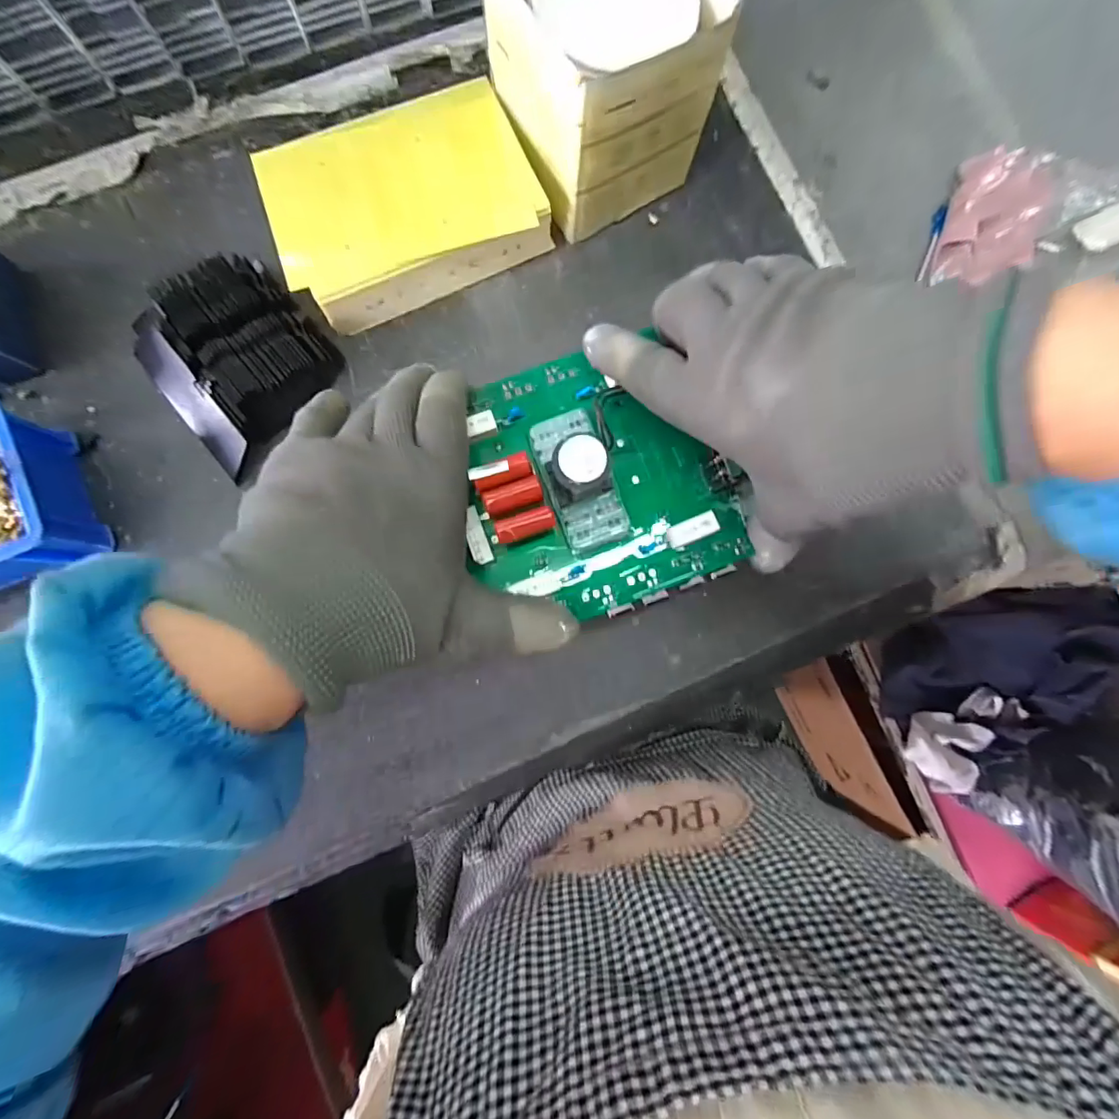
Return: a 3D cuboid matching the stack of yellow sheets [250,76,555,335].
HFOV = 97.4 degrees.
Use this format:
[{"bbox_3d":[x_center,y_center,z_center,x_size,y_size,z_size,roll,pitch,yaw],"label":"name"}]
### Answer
[{"bbox_3d":[-0.104,-0.237,0.335,0.165,0.045,0.110,-24,86,-5],"label":"stack of yellow sheets"}]

